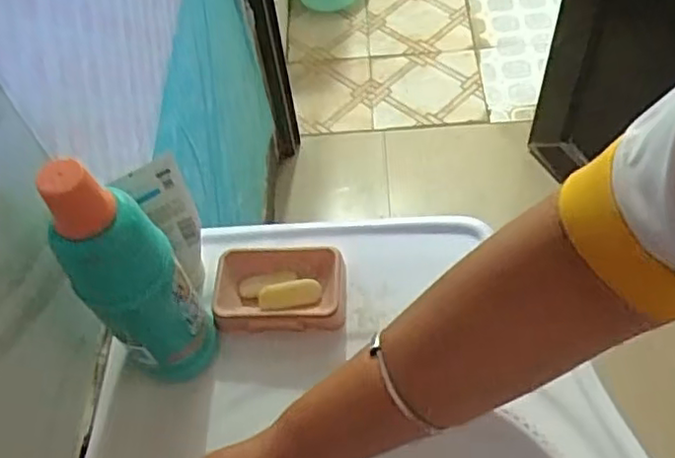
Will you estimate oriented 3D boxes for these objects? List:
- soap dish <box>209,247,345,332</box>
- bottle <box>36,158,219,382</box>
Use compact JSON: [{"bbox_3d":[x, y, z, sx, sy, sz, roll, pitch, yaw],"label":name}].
[{"bbox_3d":[-0.053,0.056,0.612,0.118,0.029,0.080,-4,55,3],"label":"soap dish"},{"bbox_3d":[-0.150,0.041,0.492,0.070,0.241,0.056,-16,56,-6],"label":"bottle"}]

